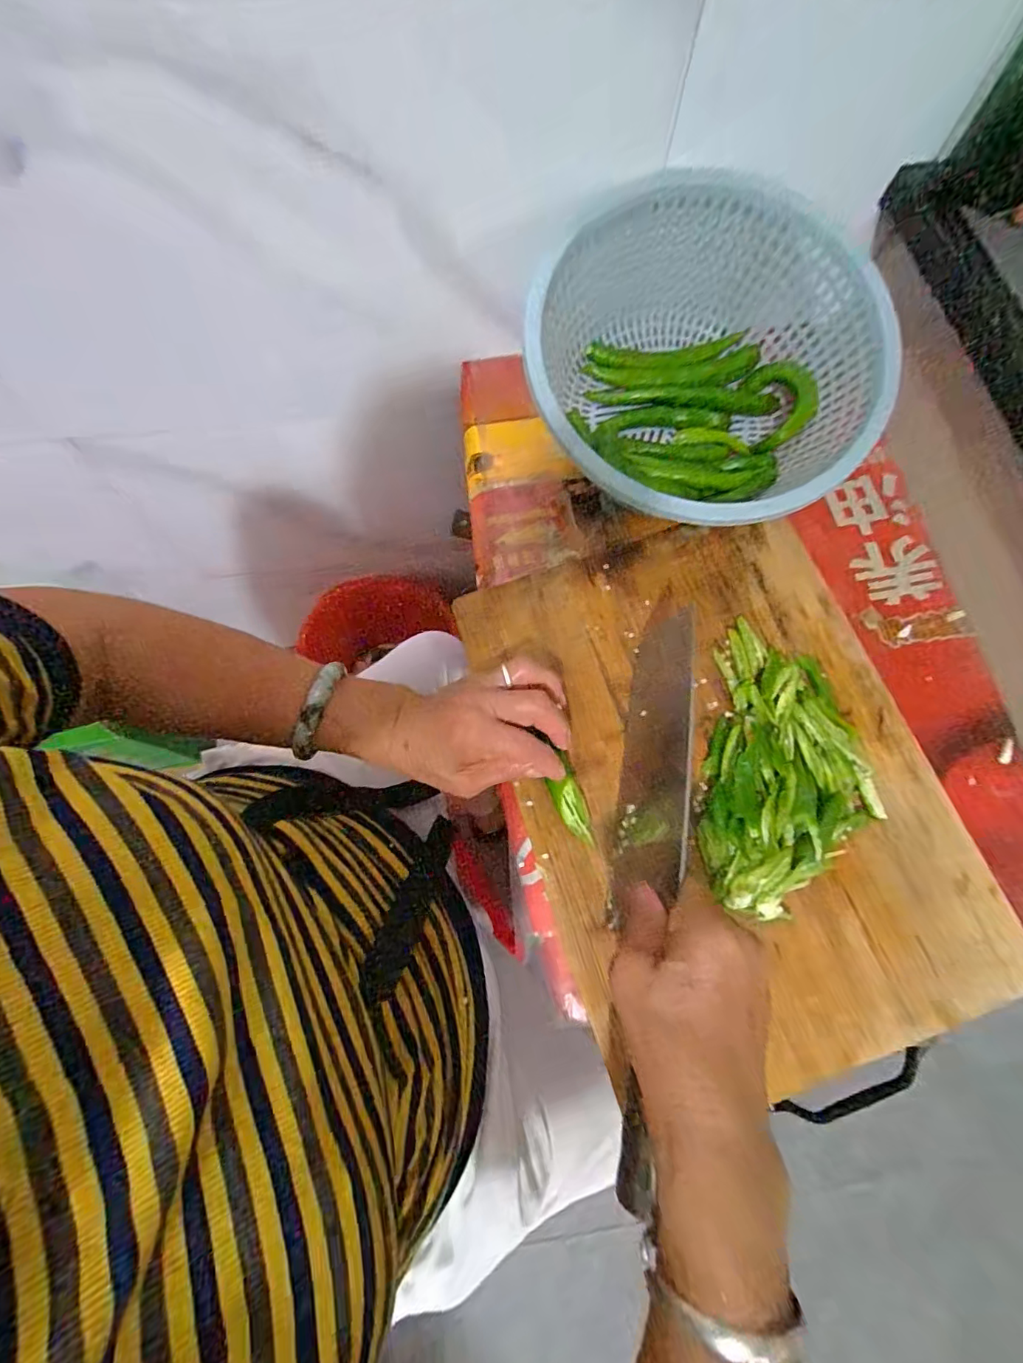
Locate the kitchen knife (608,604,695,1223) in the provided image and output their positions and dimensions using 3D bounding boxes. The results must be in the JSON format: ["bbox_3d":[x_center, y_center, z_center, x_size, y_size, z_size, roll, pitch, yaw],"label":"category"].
[{"bbox_3d":[0.095,0.120,0.359,0.047,0.020,0.374,10,71,3],"label":"kitchen knife"}]

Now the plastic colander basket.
[{"bbox_3d":[0.156,-0.244,0.426,0.242,0.138,0.266,-10,72,-4],"label":"plastic colander basket"}]

